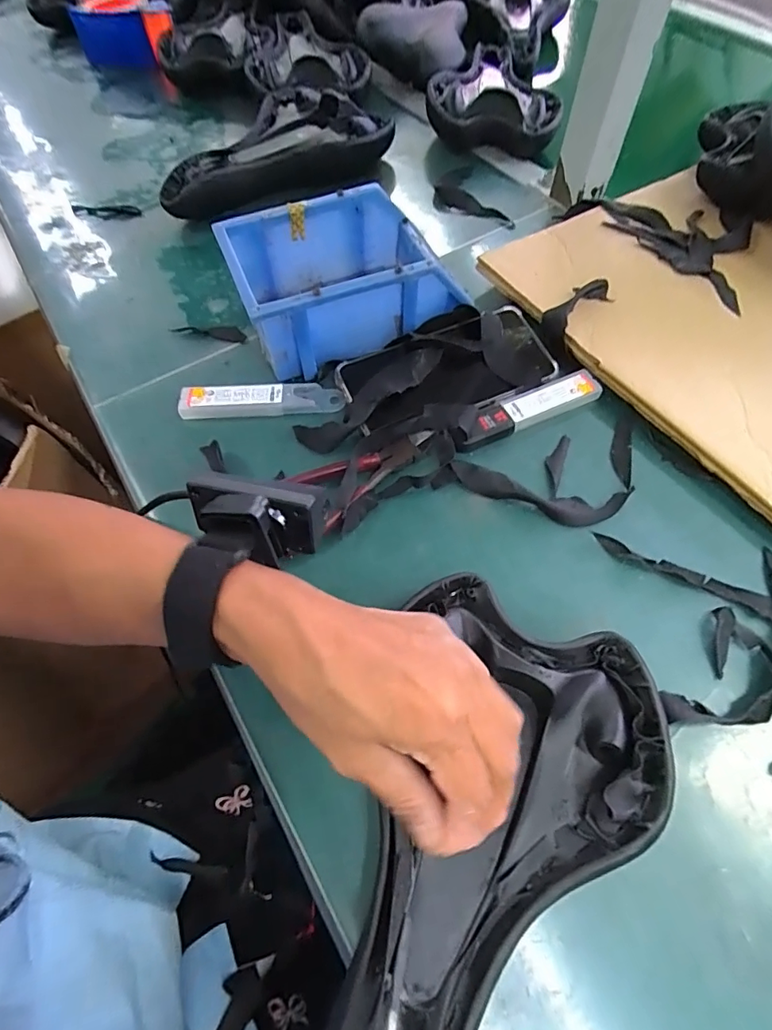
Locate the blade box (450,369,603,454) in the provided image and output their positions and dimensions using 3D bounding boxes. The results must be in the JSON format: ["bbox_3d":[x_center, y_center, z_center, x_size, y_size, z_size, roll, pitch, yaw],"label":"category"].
[{"bbox_3d":[0.107,-0.082,0.387,0.127,0.015,0.028,-23,63,-9],"label":"blade box"}]

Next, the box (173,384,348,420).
[{"bbox_3d":[-0.098,-0.092,0.397,0.125,0.016,0.025,-4,62,1],"label":"box"}]

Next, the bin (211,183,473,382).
[{"bbox_3d":[-0.034,-0.195,0.415,0.170,0.074,0.116,-21,63,-8],"label":"bin"}]

